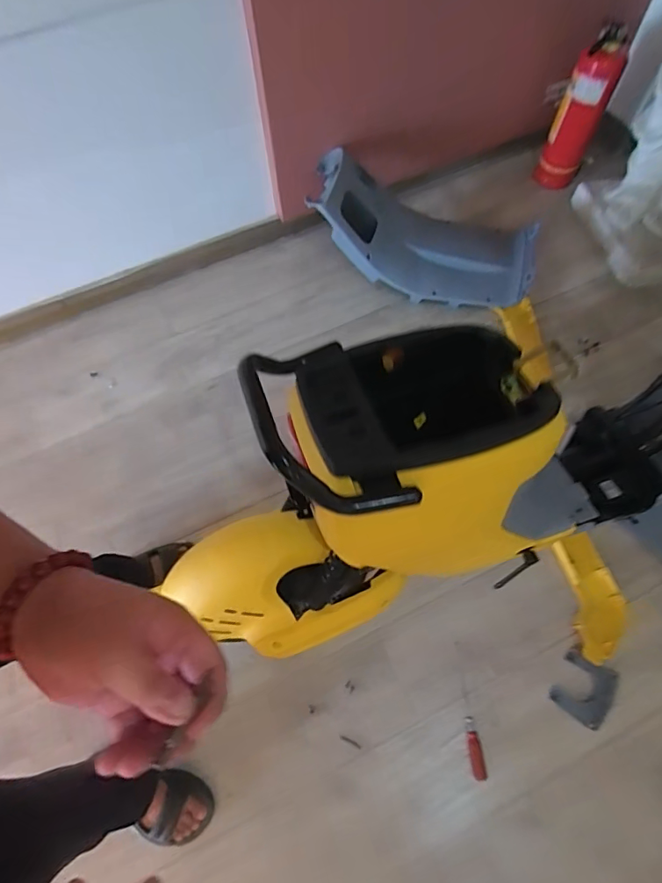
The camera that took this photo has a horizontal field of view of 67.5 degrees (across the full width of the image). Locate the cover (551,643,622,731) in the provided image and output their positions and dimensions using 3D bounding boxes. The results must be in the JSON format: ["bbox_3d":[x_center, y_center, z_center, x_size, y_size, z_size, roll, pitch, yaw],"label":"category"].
[{"bbox_3d":[0.541,0.525,1.054,0.112,0.027,0.127,33,71,16],"label":"cover"}]

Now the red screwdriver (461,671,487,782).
[{"bbox_3d":[0.296,0.599,1.045,0.027,0.025,0.194,-5,65,0],"label":"red screwdriver"}]

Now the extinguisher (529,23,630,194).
[{"bbox_3d":[0.756,-1.000,1.499,0.130,0.420,0.132,32,70,15],"label":"extinguisher"}]

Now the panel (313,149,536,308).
[{"bbox_3d":[0.262,-0.608,1.453,0.667,0.171,0.313,20,69,-8],"label":"panel"}]

